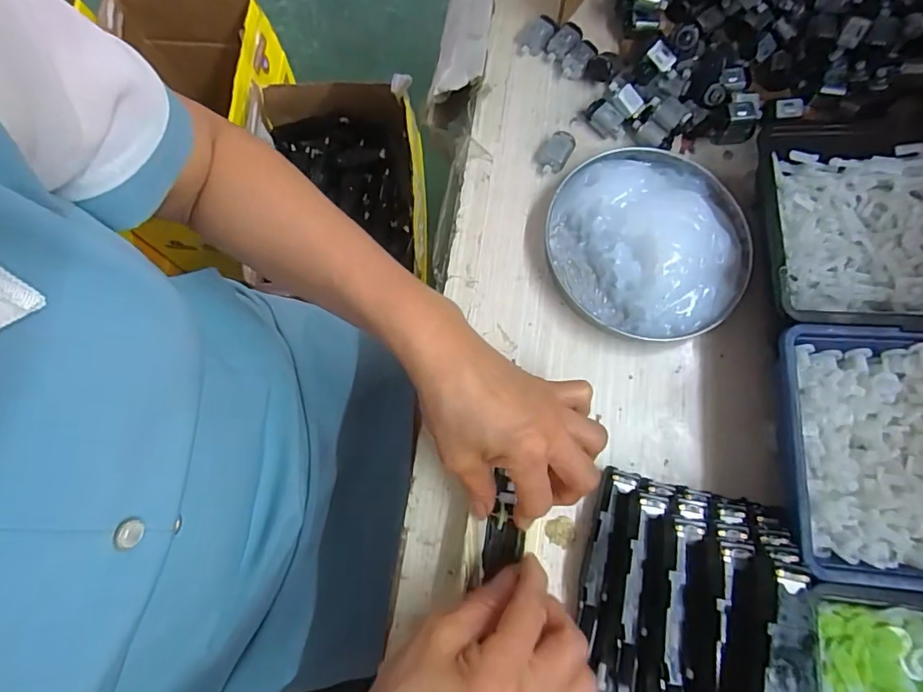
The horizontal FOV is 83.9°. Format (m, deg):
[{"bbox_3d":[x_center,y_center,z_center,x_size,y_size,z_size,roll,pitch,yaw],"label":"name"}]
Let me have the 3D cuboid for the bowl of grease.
[{"bbox_3d":[0.137,-0.076,0.368,0.140,0.029,0.138,0,76,-2],"label":"bowl of grease"}]

